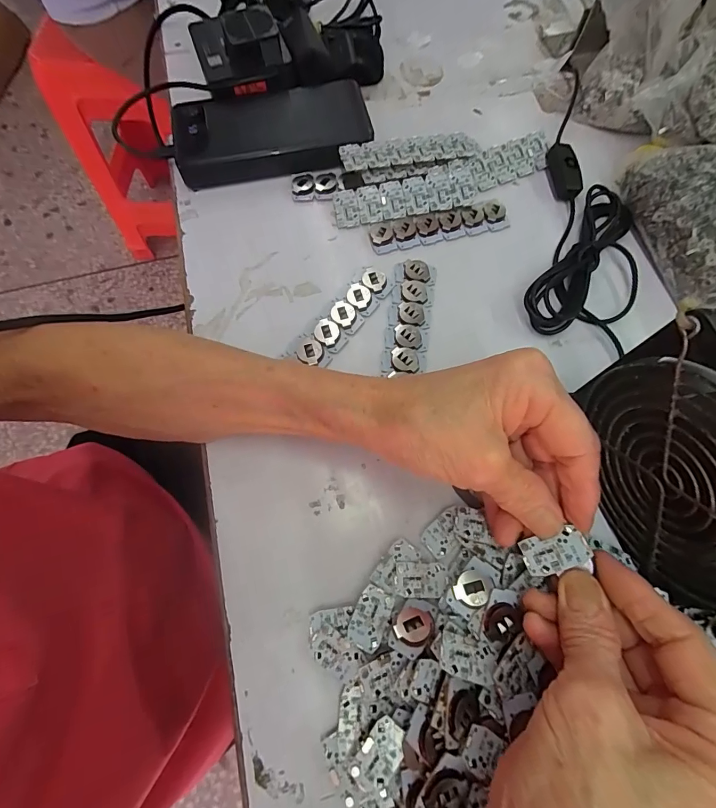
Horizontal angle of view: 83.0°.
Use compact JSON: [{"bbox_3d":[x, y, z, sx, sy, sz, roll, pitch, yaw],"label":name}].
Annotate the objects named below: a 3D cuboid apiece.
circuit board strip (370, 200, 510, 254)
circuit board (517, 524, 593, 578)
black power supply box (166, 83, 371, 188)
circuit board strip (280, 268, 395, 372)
[{"bbox_3d":[0.062,-0.136,0.308,0.106,0.005,0.026,-15,70,-4],"label":"circuit board strip"},{"bbox_3d":[0.093,0.070,0.191,0.028,0.004,0.017,-27,70,22],"label":"circuit board"},{"bbox_3d":[-0.070,-0.218,0.329,0.150,0.028,0.073,-11,70,-3],"label":"black power supply box"},{"bbox_3d":[-0.010,-0.062,0.281,0.028,0.006,0.090,35,74,13],"label":"circuit board strip"}]

